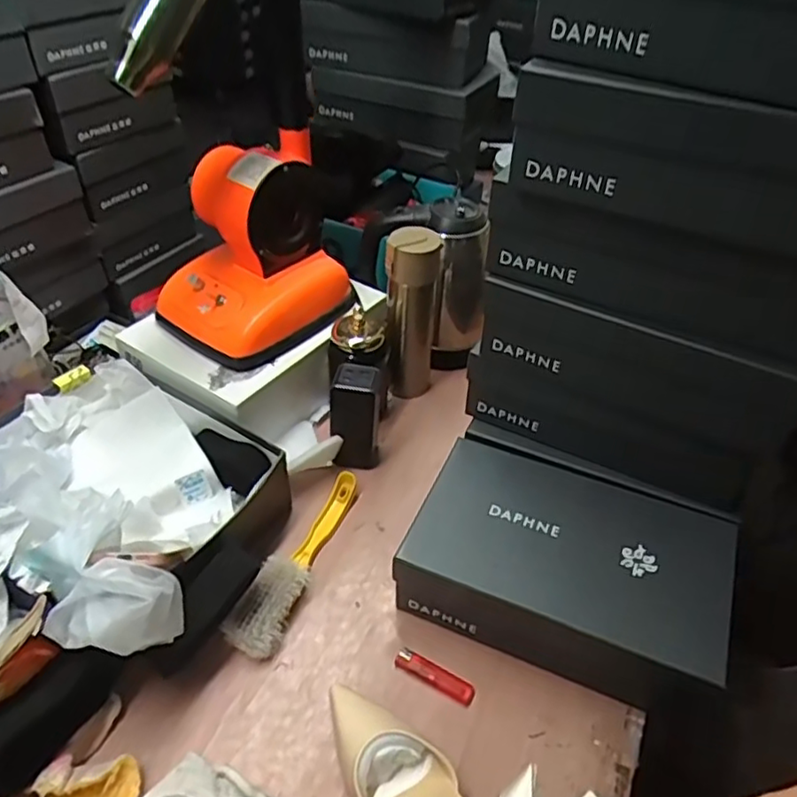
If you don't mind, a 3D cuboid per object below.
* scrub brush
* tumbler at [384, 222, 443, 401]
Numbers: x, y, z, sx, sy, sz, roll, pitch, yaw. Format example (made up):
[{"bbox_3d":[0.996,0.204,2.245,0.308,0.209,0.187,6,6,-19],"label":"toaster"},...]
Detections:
[{"bbox_3d":[-0.101,0.170,0.710,0.053,0.032,0.234,19,45,18],"label":"scrub brush"},{"bbox_3d":[0.017,-0.112,0.860,0.064,0.237,0.067,1,43,-1],"label":"tumbler"}]

